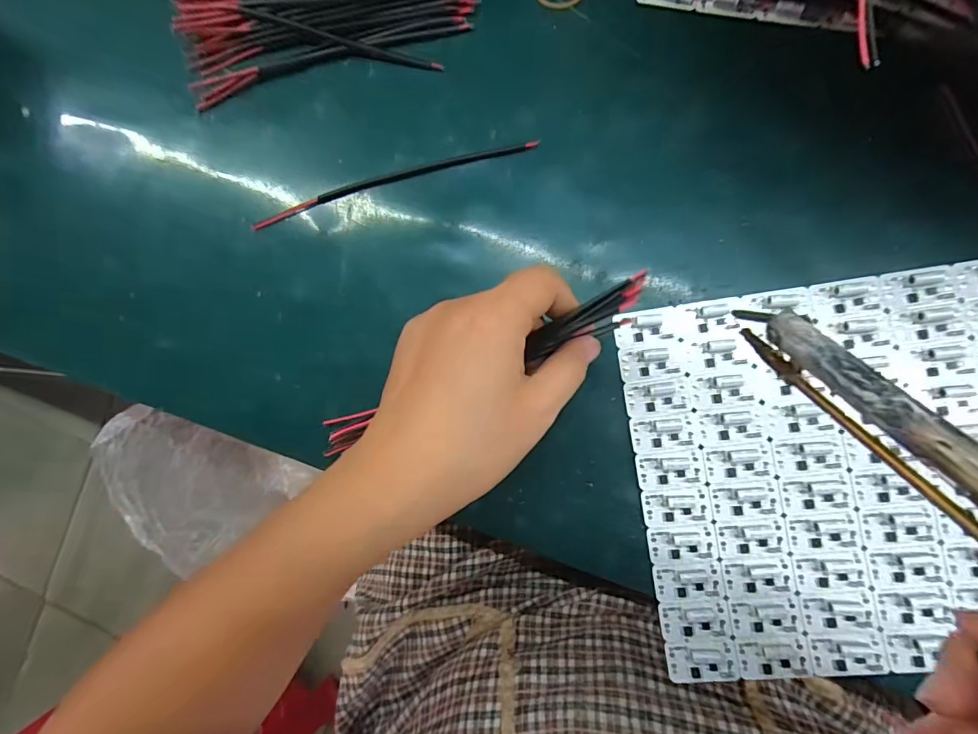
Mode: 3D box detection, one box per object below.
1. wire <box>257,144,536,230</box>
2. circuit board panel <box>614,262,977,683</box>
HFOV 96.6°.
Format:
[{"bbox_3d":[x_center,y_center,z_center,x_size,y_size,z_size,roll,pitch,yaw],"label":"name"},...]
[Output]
[{"bbox_3d":[-0.063,-0.119,0.278,0.185,0.005,0.014,-14,83,7],"label":"wire"},{"bbox_3d":[0.199,0.050,0.221,0.234,0.008,0.192,-8,84,8],"label":"circuit board panel"}]

